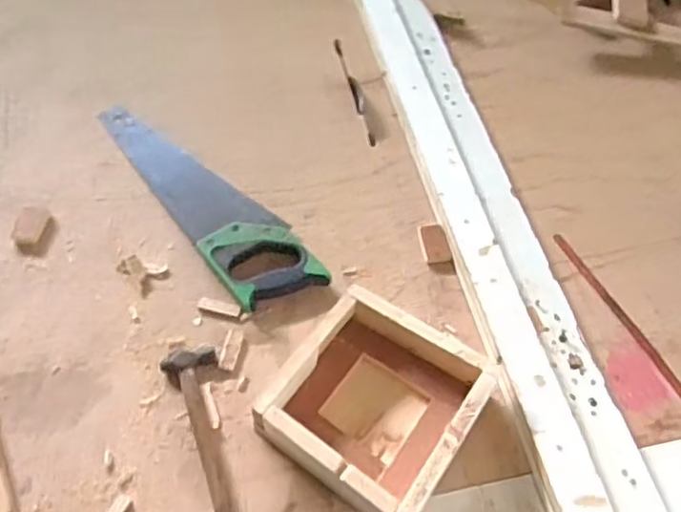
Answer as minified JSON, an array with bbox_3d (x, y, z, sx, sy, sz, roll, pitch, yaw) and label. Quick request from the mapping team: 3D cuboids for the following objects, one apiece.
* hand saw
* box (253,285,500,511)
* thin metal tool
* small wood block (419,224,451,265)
[{"bbox_3d":[-0.189,-0.090,0.877,0.117,0.031,0.429,-32,66,-22],"label":"hand saw"},{"bbox_3d":[0.041,0.158,0.688,0.199,0.064,0.201,32,61,15],"label":"box"},{"bbox_3d":[0.023,-0.266,1.017,0.018,0.013,0.247,-9,59,-10],"label":"thin metal tool"},{"bbox_3d":[0.124,-0.018,0.842,0.031,0.010,0.059,-5,59,-8],"label":"small wood block"}]

